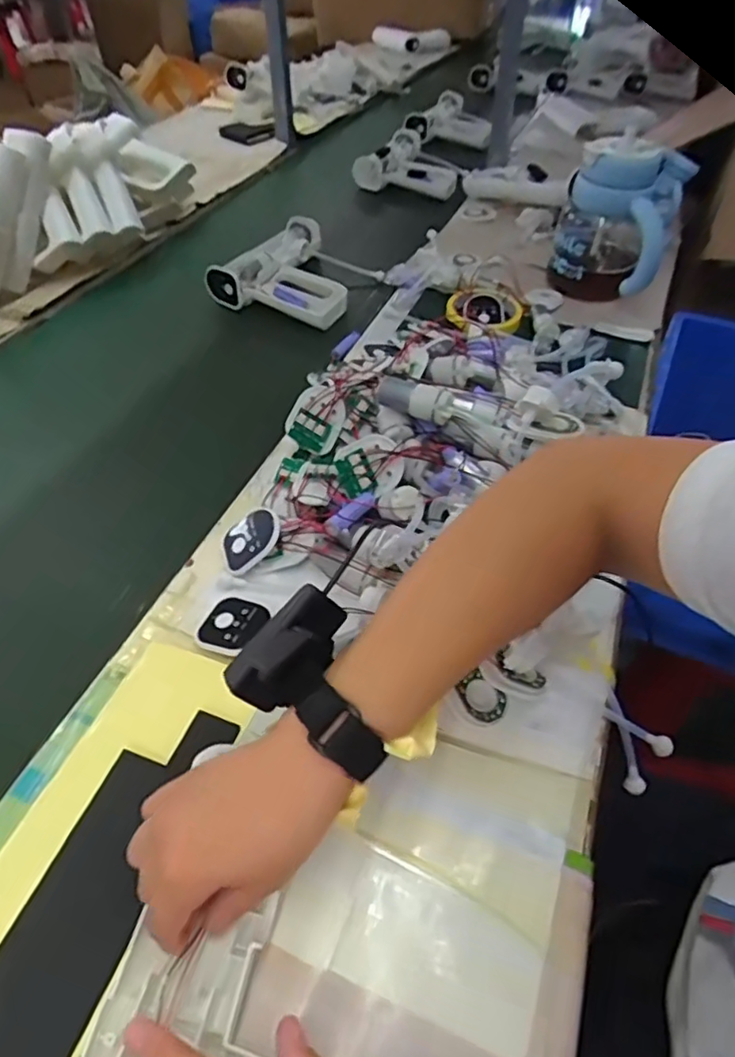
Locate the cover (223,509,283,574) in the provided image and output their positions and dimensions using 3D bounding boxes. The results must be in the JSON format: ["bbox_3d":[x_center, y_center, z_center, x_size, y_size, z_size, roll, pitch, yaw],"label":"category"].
[{"bbox_3d":[-0.096,0.007,0.496,0.056,0.012,0.047,-48,50,-5],"label":"cover"}]

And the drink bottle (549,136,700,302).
[{"bbox_3d":[0.315,-0.389,0.761,0.139,0.160,0.127,16,50,13],"label":"drink bottle"}]

